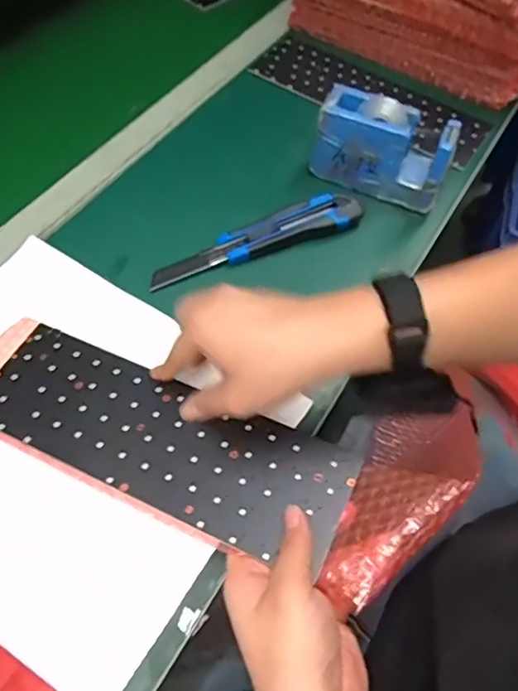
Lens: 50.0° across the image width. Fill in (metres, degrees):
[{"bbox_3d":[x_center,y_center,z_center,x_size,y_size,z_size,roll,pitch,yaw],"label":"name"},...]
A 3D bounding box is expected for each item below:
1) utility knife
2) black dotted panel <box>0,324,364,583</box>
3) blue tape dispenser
[{"bbox_3d":[-0.001,-0.098,0.514,0.206,0.021,0.040,-22,63,-17],"label":"utility knife"},{"bbox_3d":[-0.073,0.065,0.402,0.276,0.006,0.092,20,60,14],"label":"black dotted panel"},{"bbox_3d":[0.122,-0.194,0.545,0.133,0.087,0.047,21,60,8],"label":"blue tape dispenser"}]

